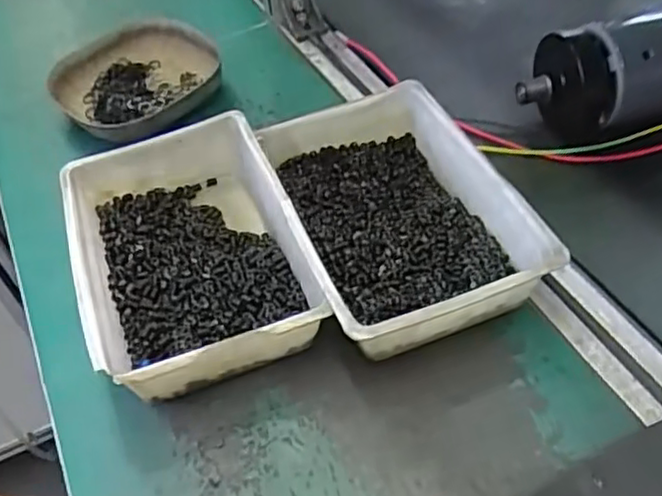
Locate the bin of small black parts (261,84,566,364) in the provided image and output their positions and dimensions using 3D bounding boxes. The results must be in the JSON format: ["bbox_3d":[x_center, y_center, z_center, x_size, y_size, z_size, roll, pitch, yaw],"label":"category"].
[{"bbox_3d":[0.044,-0.023,0.442,0.142,0.051,0.204,-16,49,-8],"label":"bin of small black parts"}]

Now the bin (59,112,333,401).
[{"bbox_3d":[-0.096,0.004,0.438,0.141,0.054,0.202,-19,50,-11],"label":"bin"}]

